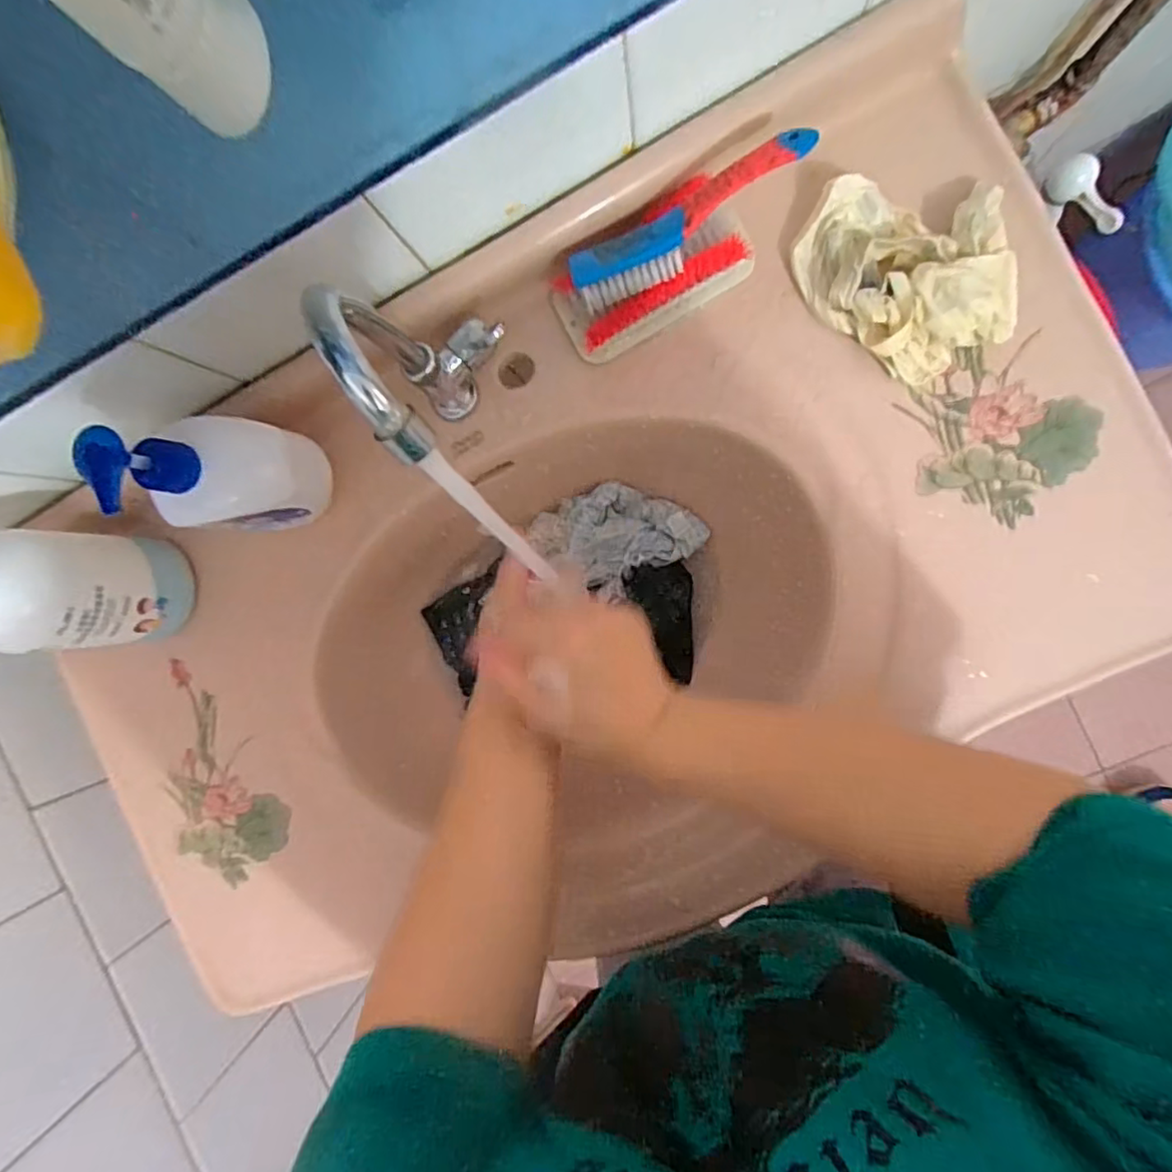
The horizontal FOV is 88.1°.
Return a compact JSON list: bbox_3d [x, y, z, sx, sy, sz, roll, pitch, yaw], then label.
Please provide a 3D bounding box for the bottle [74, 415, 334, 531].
[{"bbox_3d":[-0.240,-0.073,0.398,0.085,0.165,0.074,10,93,9],"label":"bottle"}]

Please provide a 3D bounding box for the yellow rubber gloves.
[{"bbox_3d":[0.210,-0.207,0.381,0.137,0.039,0.113,45,98,5],"label":"yellow rubber gloves"}]

